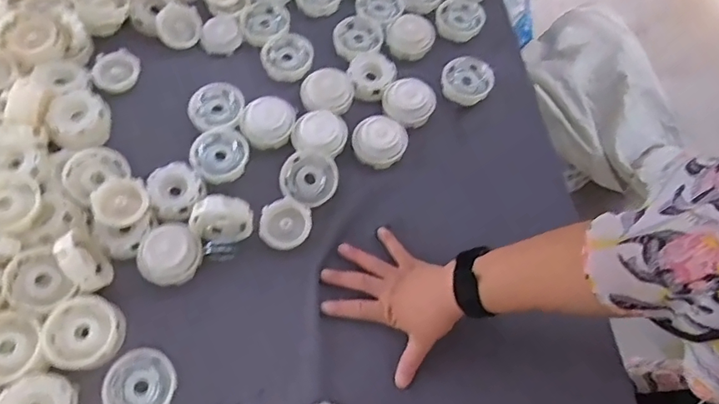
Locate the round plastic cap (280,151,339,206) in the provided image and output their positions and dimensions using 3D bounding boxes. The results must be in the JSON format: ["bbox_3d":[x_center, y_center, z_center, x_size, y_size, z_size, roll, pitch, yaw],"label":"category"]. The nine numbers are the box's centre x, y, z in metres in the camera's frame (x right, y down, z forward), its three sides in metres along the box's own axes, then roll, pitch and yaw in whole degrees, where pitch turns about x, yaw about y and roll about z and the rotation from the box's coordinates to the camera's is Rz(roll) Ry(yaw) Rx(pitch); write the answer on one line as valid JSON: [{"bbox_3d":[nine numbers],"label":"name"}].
[{"bbox_3d":[-0.056,-0.024,0.556,0.063,0.011,0.055,20,80,13],"label":"round plastic cap"}]

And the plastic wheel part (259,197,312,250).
[{"bbox_3d":[-0.078,0.022,0.540,0.054,0.013,0.052,-2,61,-4],"label":"plastic wheel part"}]

